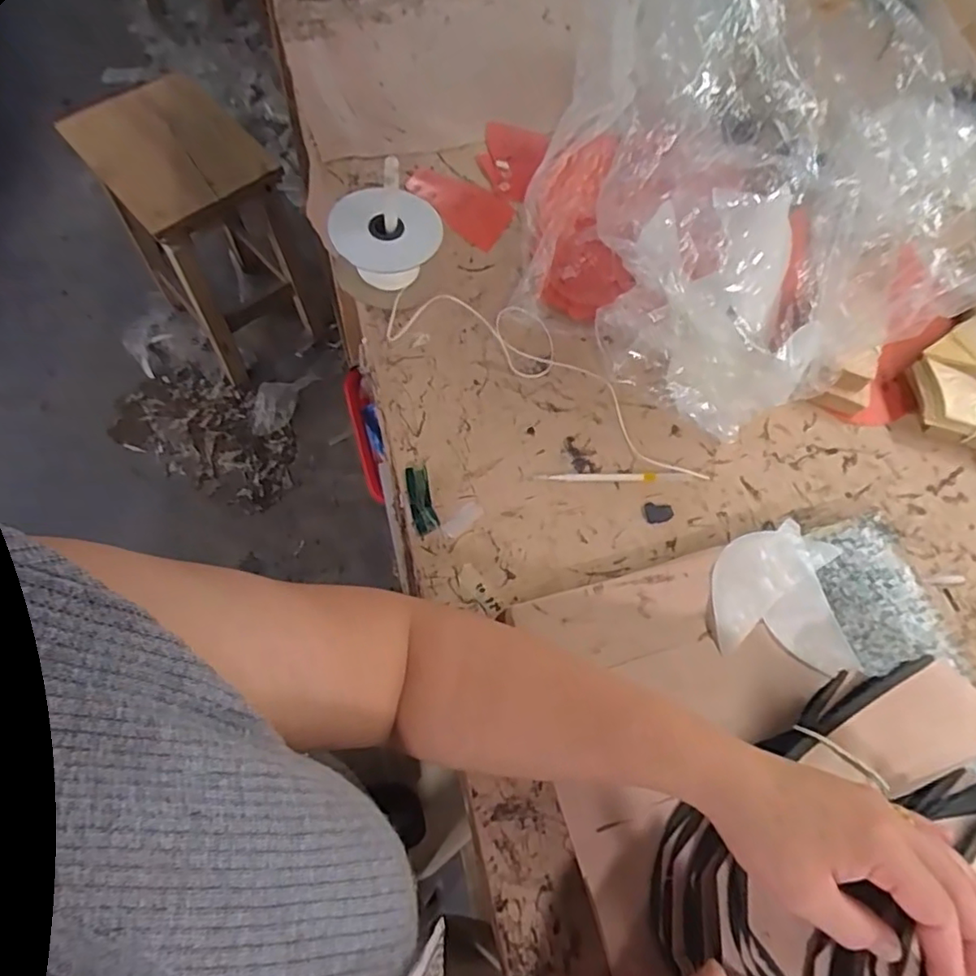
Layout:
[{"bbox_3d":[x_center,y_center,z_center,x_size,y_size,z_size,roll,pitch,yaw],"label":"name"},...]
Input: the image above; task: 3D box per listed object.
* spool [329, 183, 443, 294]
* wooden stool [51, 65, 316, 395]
[{"bbox_3d":[-0.083,-0.209,0.543,0.089,0.068,0.079,2,66,-3],"label":"spool"},{"bbox_3d":[-0.541,-0.494,1.237,0.259,0.444,0.326,-37,73,-18],"label":"wooden stool"}]

